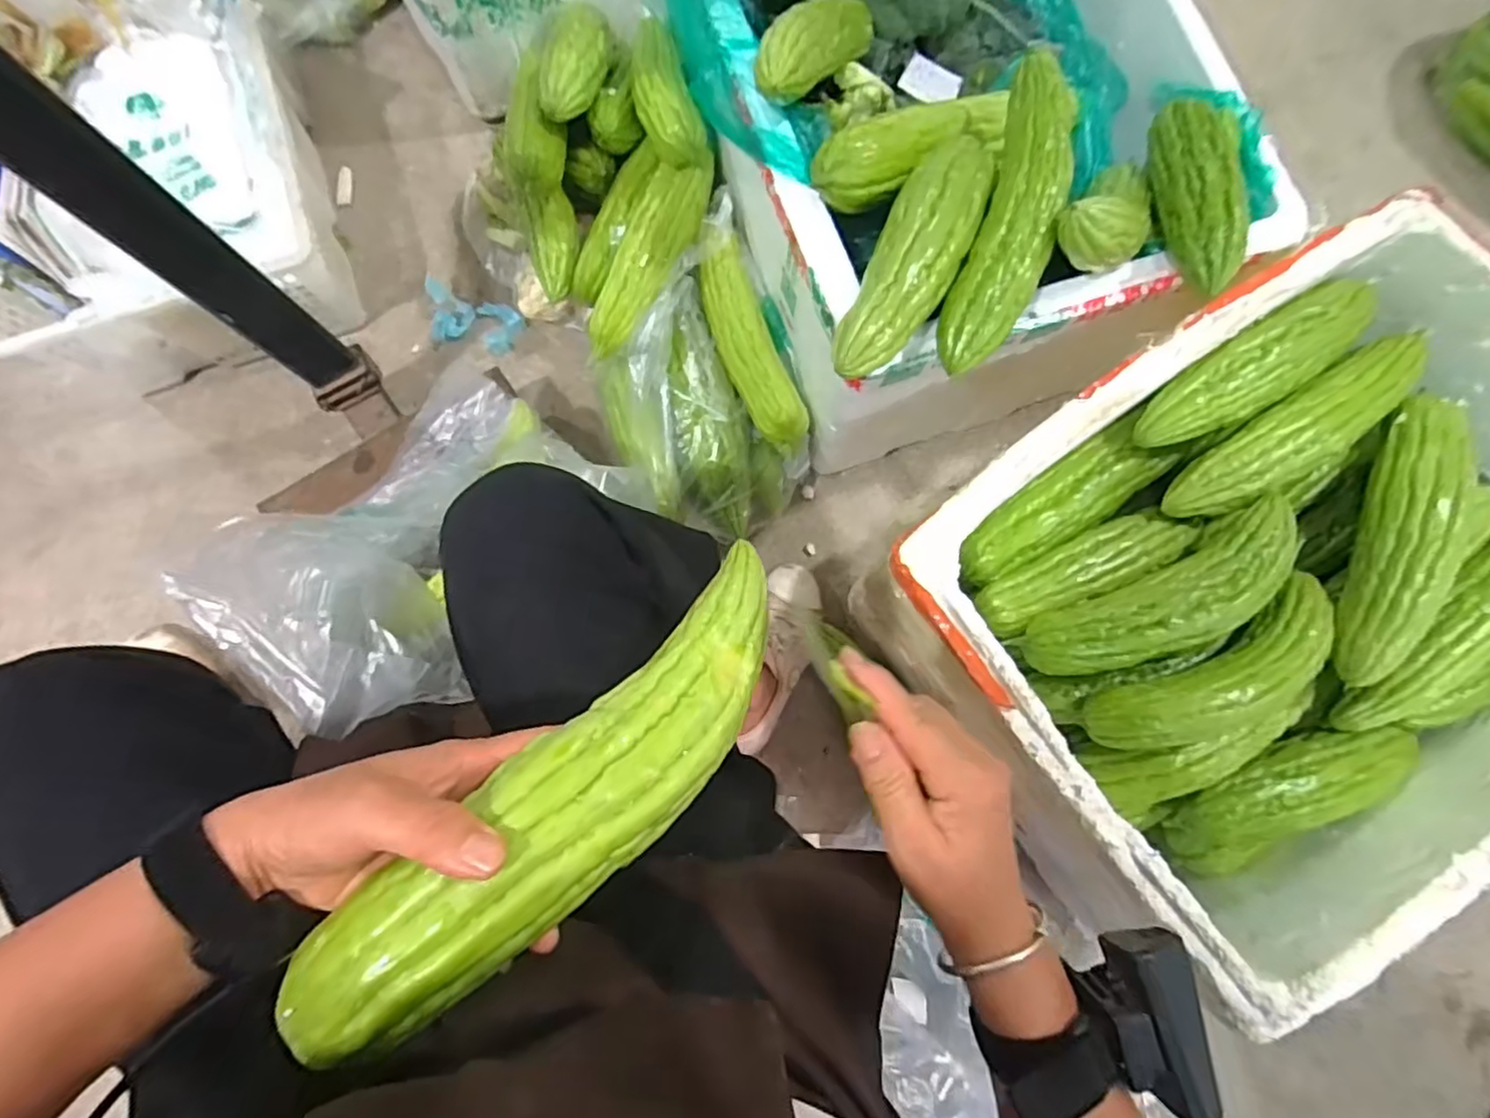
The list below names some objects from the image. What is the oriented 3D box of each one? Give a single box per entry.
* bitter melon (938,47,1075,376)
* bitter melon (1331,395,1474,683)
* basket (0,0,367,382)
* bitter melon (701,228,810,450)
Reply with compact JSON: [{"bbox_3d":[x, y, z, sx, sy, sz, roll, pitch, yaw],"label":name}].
[{"bbox_3d":[0.219,-0.276,0.543,0.066,0.048,0.257,18,80,3],"label":"bitter melon"},{"bbox_3d":[0.578,-0.020,0.587,0.056,0.061,0.275,27,80,4],"label":"bitter melon"},{"bbox_3d":[-0.718,-0.497,0.839,0.349,0.180,0.513,-15,80,-3],"label":"basket"},{"bbox_3d":[0.004,-0.239,0.746,0.062,0.050,0.233,-22,81,-5],"label":"bitter melon"}]

